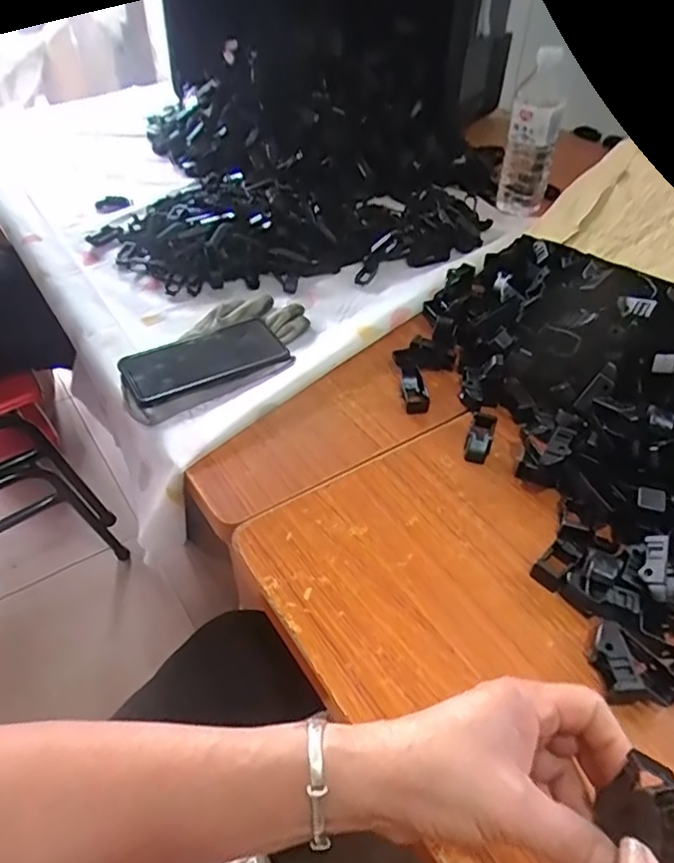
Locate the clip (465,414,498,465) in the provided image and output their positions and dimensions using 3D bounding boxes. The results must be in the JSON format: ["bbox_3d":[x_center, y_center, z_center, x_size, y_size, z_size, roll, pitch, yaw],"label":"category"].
[{"bbox_3d":[0.132,0.006,0.548,0.021,0.013,0.053,16,46,13],"label":"clip"}]

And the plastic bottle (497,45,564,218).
[{"bbox_3d":[0.273,-0.412,0.835,0.066,0.203,0.056,14,46,12],"label":"plastic bottle"}]

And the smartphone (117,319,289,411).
[{"bbox_3d":[-0.139,-0.077,0.619,0.159,0.012,0.084,-23,52,-19],"label":"smartphone"}]

